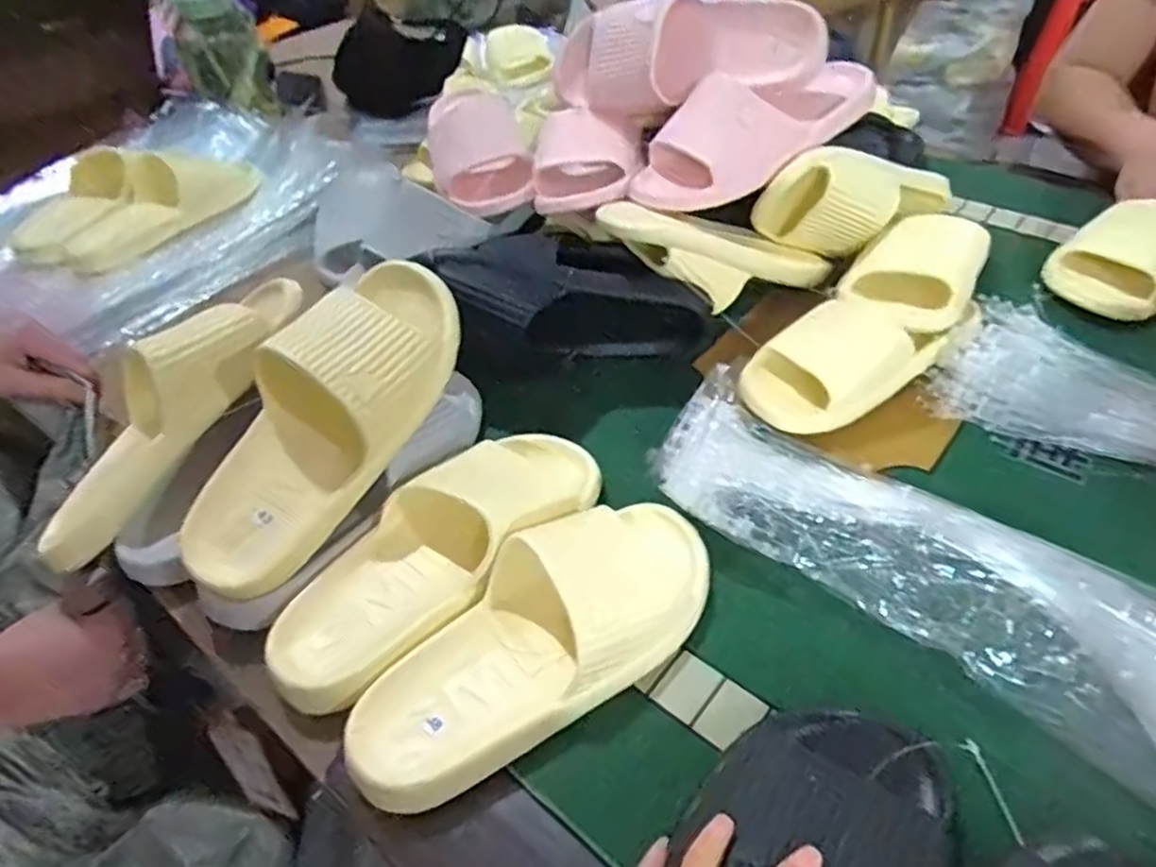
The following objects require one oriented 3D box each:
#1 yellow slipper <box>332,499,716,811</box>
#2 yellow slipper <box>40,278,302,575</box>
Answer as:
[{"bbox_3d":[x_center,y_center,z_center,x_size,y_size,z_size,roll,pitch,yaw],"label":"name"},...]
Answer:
[{"bbox_3d":[-0.020,0.121,0.437,0.250,0.057,0.105,-35,50,-27],"label":"yellow slipper"},{"bbox_3d":[-0.310,-0.023,0.540,0.097,0.074,0.258,30,81,33],"label":"yellow slipper"}]

